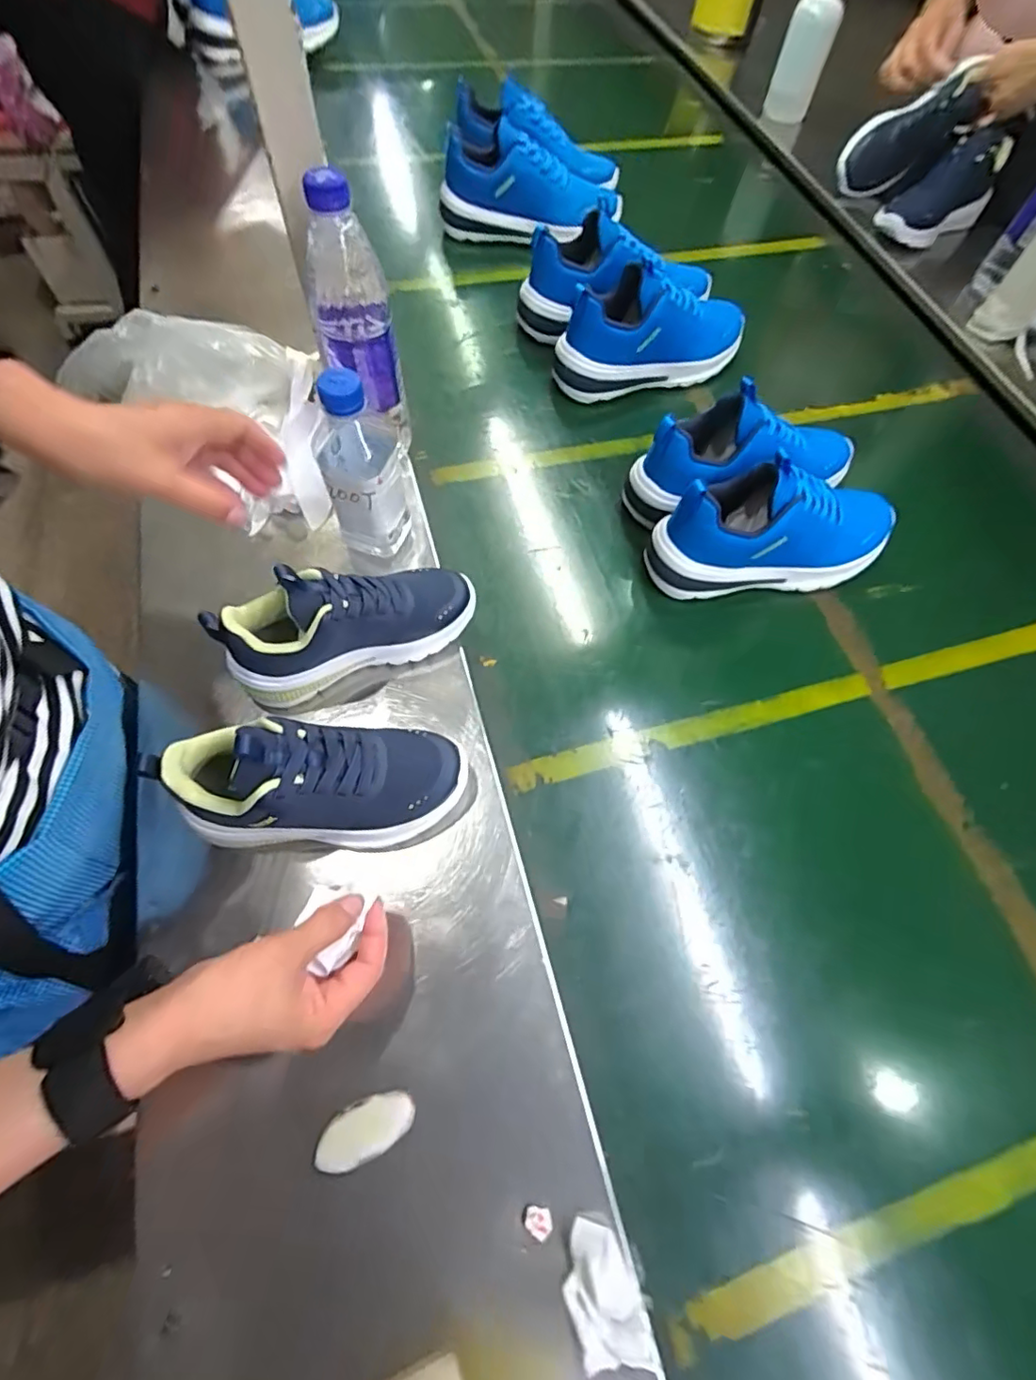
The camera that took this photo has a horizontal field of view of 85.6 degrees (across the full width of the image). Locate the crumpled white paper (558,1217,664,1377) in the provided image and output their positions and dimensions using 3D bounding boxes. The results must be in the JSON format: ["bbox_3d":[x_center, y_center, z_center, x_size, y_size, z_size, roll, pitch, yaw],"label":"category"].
[{"bbox_3d":[0.048,0.342,0.315,0.040,0.018,0.068,-18,68,-12],"label":"crumpled white paper"}]

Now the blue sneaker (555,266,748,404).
[{"bbox_3d":[0.165,-0.432,0.673,0.242,0.124,0.081,-9,65,-8],"label":"blue sneaker"}]

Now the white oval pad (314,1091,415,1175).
[{"bbox_3d":[-0.094,0.271,0.345,0.059,0.008,0.029,-25,69,-15],"label":"white oval pad"}]

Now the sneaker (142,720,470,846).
[{"bbox_3d":[-0.134,0.064,0.386,0.194,0.084,0.068,2,62,-18],"label":"sneaker"}]

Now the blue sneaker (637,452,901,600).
[{"bbox_3d":[0.256,-0.157,0.541,0.242,0.118,0.079,-10,66,-8],"label":"blue sneaker"}]

